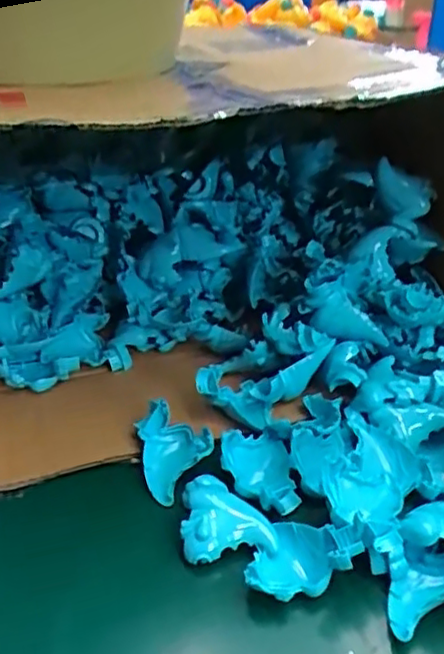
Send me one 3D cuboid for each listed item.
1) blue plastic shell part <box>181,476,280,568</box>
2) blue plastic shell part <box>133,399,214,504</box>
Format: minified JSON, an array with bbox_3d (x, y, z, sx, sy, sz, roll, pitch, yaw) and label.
[{"bbox_3d":[0.002,0.117,0.396,0.055,0.021,0.053,-4,29,-6],"label":"blue plastic shell part"},{"bbox_3d":[-0.033,0.084,0.445,0.048,0.034,0.063,-9,30,-15],"label":"blue plastic shell part"}]

